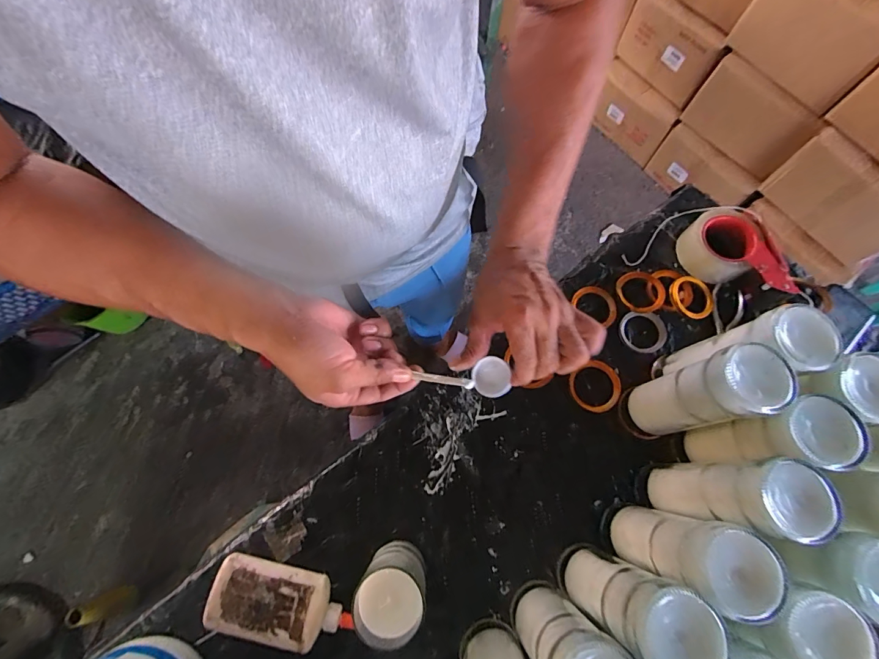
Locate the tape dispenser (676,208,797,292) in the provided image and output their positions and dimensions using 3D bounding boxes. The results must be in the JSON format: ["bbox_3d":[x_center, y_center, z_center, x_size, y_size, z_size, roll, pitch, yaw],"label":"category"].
[{"bbox_3d":[0.463,-0.119,0.612,0.159,0.055,0.103,32,73,10],"label":"tape dispenser"}]

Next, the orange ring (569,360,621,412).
[{"bbox_3d":[0.224,0.084,0.560,0.072,0.011,0.066,0,70,-1],"label":"orange ring"}]

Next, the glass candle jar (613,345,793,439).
[{"bbox_3d":[0.294,0.079,0.456,0.072,0.206,0.069,0,70,-1],"label":"glass candle jar"}]

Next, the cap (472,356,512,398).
[{"bbox_3d":[0.053,0.047,0.398,0.035,0.016,0.041,-6,99,19],"label":"cap"}]

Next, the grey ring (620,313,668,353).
[{"bbox_3d":[0.307,0.004,0.591,0.067,0.011,0.060,-1,70,-1],"label":"grey ring"}]

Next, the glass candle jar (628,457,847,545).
[{"bbox_3d":[0.301,0.177,0.427,0.078,0.192,0.069,8,71,2],"label":"glass candle jar"}]

